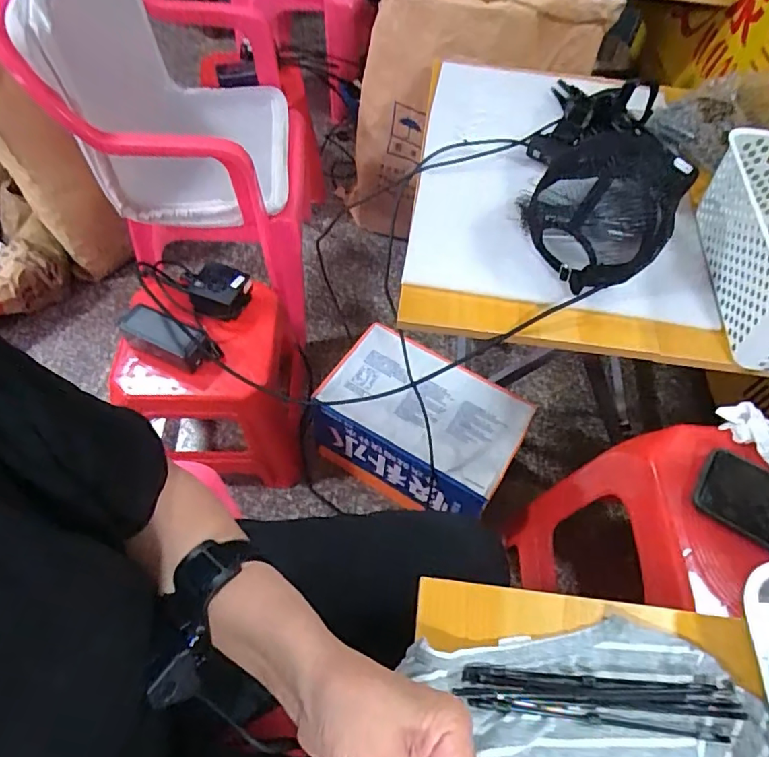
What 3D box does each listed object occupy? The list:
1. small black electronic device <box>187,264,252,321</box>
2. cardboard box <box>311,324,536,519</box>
[{"bbox_3d":[-0.268,-0.142,0.880,0.095,0.037,0.087,13,58,5],"label":"small black electronic device"},{"bbox_3d":[0.059,0.097,0.987,0.335,0.207,0.214,26,60,13],"label":"cardboard box"}]

